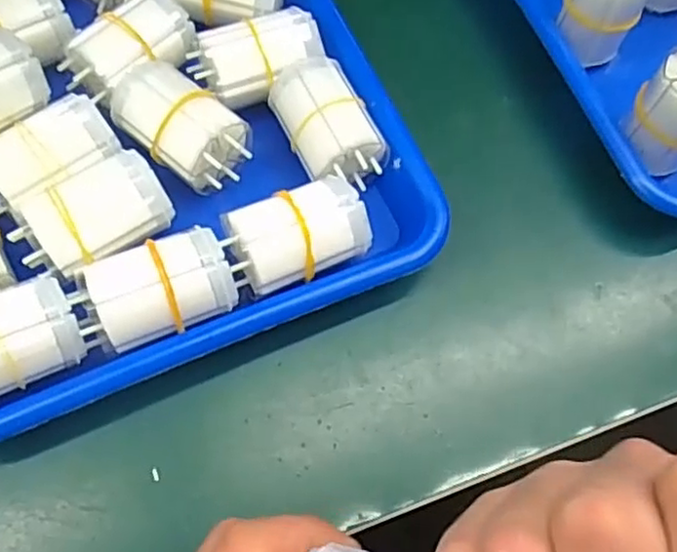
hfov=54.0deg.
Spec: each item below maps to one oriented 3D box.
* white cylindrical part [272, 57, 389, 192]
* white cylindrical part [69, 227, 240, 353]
[{"bbox_3d":[-0.006,-0.071,0.324,0.040,0.038,0.061,-24,67,-14],"label":"white cylindrical part"},{"bbox_3d":[-0.075,0.007,0.277,0.061,0.028,0.033,-25,68,-14],"label":"white cylindrical part"}]

